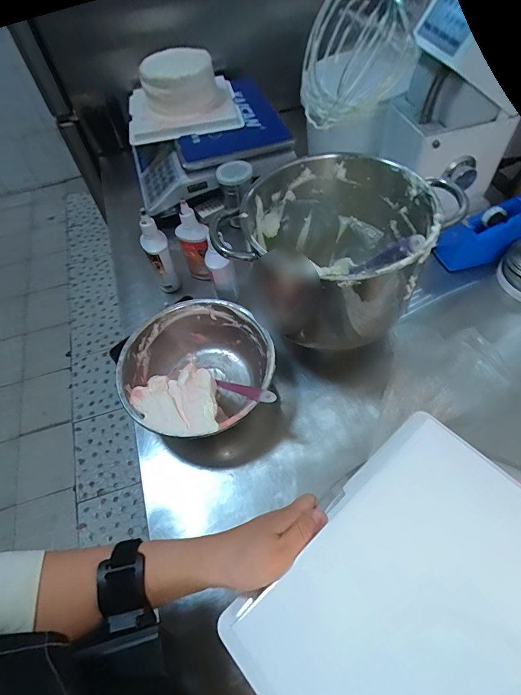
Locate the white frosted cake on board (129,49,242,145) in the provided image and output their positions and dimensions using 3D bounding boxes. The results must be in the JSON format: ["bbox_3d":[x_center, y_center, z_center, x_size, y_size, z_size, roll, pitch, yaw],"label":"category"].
[{"bbox_3d":[-0.173,-0.554,0.780,0.232,0.135,0.225,-12,59,-4],"label":"white frosted cake on board"}]

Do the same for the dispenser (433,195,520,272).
[{"bbox_3d":[0.384,-0.191,0.638,0.135,0.089,0.064,-21,58,-9],"label":"dispenser"}]

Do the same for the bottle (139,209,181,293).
[{"bbox_3d":[-0.172,-0.155,0.637,0.041,0.143,0.042,-20,58,-9],"label":"bottle"}]

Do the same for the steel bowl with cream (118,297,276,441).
[{"bbox_3d":[-0.087,0.041,0.540,0.198,0.094,0.204,-2,57,3],"label":"steel bowl with cream"}]

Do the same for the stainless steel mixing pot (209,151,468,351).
[{"bbox_3d":[0.097,-0.122,0.510,0.227,0.174,0.219,-2,57,3],"label":"stainless steel mixing pot"}]

